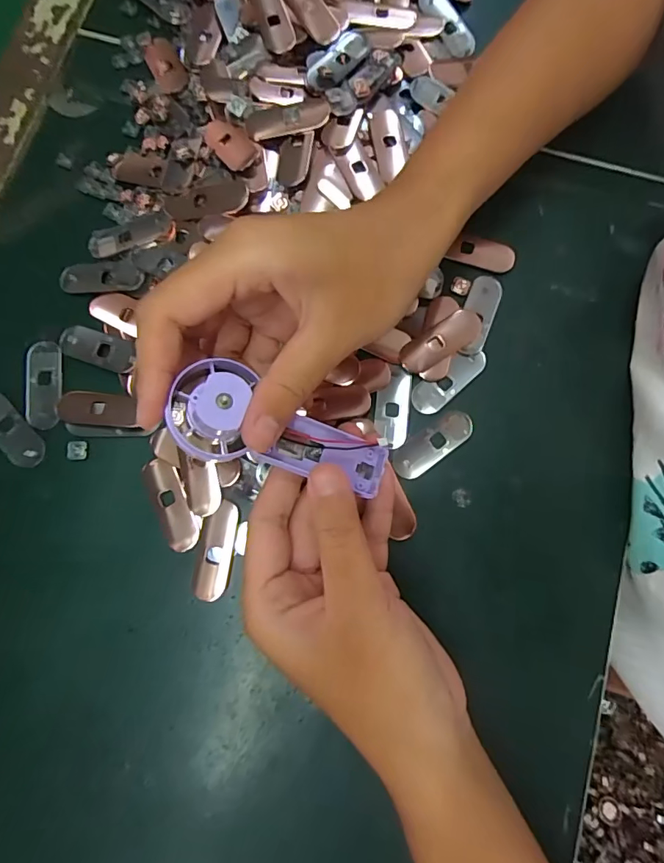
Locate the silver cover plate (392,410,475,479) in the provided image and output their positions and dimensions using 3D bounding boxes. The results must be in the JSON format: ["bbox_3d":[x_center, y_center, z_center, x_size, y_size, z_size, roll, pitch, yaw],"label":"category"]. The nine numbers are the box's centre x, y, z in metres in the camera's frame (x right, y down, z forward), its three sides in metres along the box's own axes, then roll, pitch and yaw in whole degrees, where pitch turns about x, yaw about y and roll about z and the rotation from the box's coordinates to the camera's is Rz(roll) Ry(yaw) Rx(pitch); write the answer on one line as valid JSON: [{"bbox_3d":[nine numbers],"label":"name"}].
[{"bbox_3d":[0.055,0.007,0.261,0.049,0.004,0.018,-35,82,-6],"label":"silver cover plate"}]

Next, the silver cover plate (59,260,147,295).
[{"bbox_3d":[-0.132,-0.089,0.274,0.049,0.005,0.018,0,80,0],"label":"silver cover plate"}]

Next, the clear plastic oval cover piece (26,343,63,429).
[{"bbox_3d":[-0.160,-0.026,0.266,0.021,0.004,0.050,-6,80,-1],"label":"clear plastic oval cover piece"}]

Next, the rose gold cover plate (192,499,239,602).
[{"bbox_3d":[-0.060,0.061,0.249,0.018,0.008,0.049,9,80,2],"label":"rose gold cover plate"}]

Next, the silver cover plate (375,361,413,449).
[{"bbox_3d":[0.034,-0.014,0.266,0.019,0.004,0.047,5,80,1],"label":"silver cover plate"}]

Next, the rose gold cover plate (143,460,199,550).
[{"bbox_3d":[-0.085,0.038,0.252,0.018,0.004,0.049,-24,81,-4],"label":"rose gold cover plate"}]

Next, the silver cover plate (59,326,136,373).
[{"bbox_3d":[-0.130,-0.047,0.266,0.048,0.008,0.018,18,80,3],"label":"silver cover plate"}]

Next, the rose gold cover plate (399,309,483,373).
[{"bbox_3d":[0.062,-0.051,0.271,0.050,0.004,0.019,-33,82,-6],"label":"rose gold cover plate"}]

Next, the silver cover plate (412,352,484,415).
[{"bbox_3d":[0.065,-0.029,0.267,0.048,0.004,0.017,-38,82,-6],"label":"silver cover plate"}]

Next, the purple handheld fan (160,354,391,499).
[{"bbox_3d":[-0.019,0.001,0.197,0.093,0.027,0.036,21,78,-32],"label":"purple handheld fan"}]

